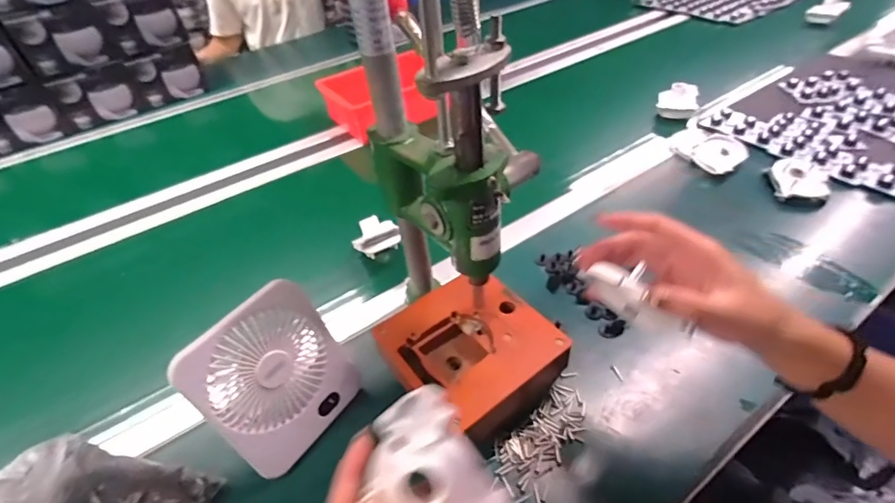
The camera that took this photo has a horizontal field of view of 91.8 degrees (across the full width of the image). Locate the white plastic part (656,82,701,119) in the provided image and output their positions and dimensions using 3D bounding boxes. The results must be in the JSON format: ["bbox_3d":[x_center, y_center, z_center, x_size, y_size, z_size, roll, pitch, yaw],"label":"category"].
[{"bbox_3d":[0.452,-0.296,0.850,0.071,0.049,0.057,12,46,19],"label":"white plastic part"}]

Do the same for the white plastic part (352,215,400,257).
[{"bbox_3d":[-0.106,-0.026,0.636,0.066,0.023,0.075,-16,44,-9],"label":"white plastic part"}]

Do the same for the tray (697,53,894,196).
[{"bbox_3d":[0.767,-0.255,0.794,0.481,0.034,0.361,-29,47,-21],"label":"tray"}]

